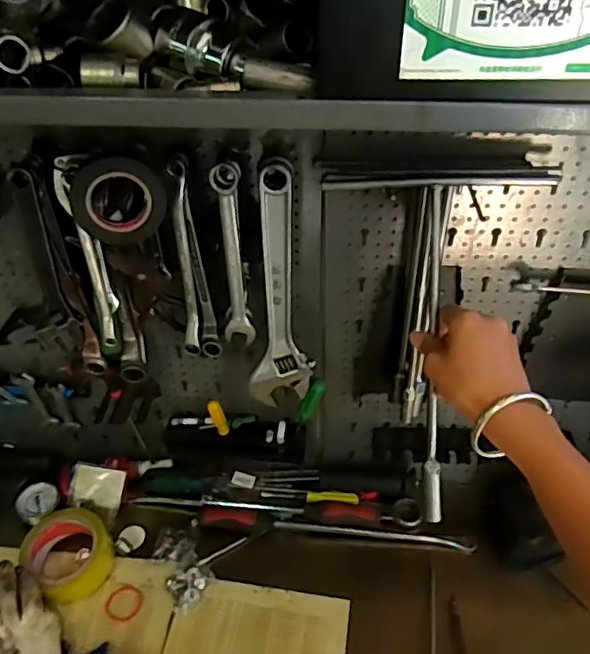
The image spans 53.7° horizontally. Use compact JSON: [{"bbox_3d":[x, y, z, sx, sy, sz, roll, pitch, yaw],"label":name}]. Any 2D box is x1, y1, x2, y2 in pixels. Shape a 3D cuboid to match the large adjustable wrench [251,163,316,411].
[{"bbox_3d":[-0.018,-0.028,0.605,0.064,0.277,0.019,-7,40,-8],"label":"large adjustable wrench"}]

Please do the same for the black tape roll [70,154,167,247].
[{"bbox_3d":[-0.152,-0.107,0.507,0.077,0.079,0.016,-11,41,-12],"label":"black tape roll"}]

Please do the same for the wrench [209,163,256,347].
[{"bbox_3d":[-0.061,-0.065,0.578,0.026,0.196,0.020,-23,44,-25],"label":"wrench"}]

